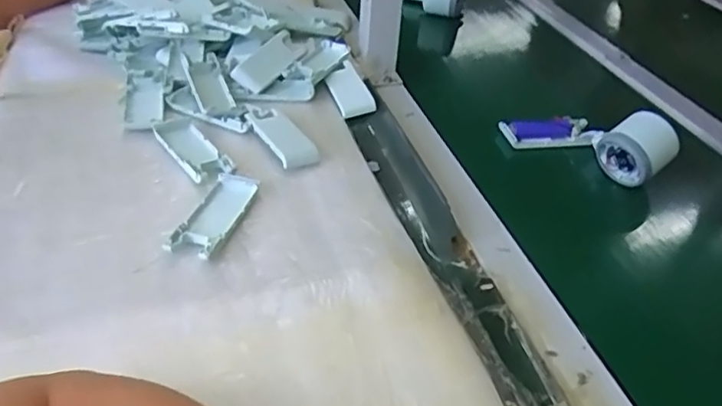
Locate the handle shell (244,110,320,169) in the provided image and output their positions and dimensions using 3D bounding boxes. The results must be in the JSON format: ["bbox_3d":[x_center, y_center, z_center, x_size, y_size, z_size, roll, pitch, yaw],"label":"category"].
[{"bbox_3d":[-0.079,-0.066,0.603,0.038,0.014,0.094,-16,43,-25],"label":"handle shell"}]

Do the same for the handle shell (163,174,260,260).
[{"bbox_3d":[-0.121,0.008,0.508,0.037,0.009,0.102,12,38,9],"label":"handle shell"}]

